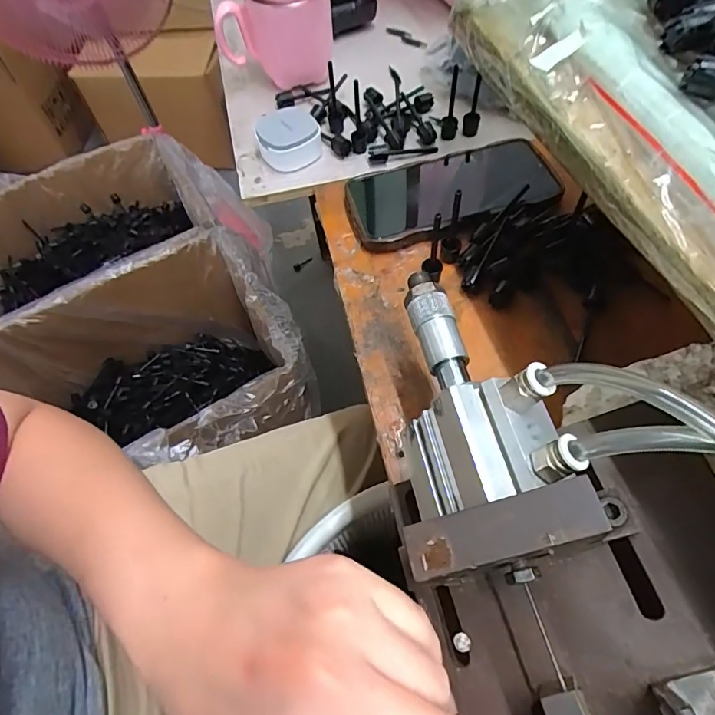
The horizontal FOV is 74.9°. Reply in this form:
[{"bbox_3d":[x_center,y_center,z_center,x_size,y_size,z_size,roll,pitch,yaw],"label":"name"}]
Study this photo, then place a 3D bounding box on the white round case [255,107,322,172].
[{"bbox_3d":[-0.064,-0.202,0.429,0.055,0.028,0.054,-2,60,3],"label":"white round case"}]

